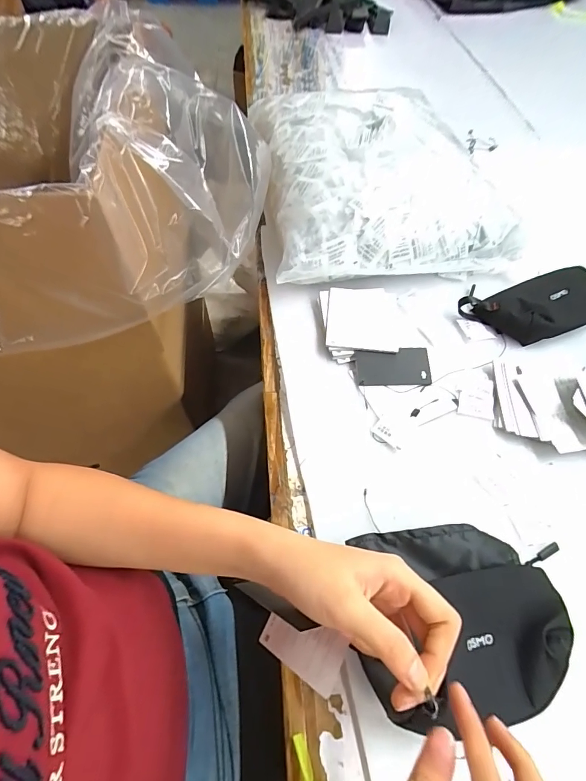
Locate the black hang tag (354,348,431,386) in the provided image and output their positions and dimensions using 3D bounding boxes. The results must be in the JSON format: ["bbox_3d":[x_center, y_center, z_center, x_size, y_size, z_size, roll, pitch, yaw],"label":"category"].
[{"bbox_3d":[0.124,-0.028,0.496,0.090,0.006,0.050,-2,66,-1],"label":"black hang tag"}]

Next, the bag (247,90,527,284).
[{"bbox_3d":[0.125,-0.354,0.648,0.356,0.095,0.436,-8,58,-5],"label":"bag"}]

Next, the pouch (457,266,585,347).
[{"bbox_3d":[0.339,-0.120,0.540,0.202,0.034,0.097,-20,60,-13],"label":"pouch"}]

